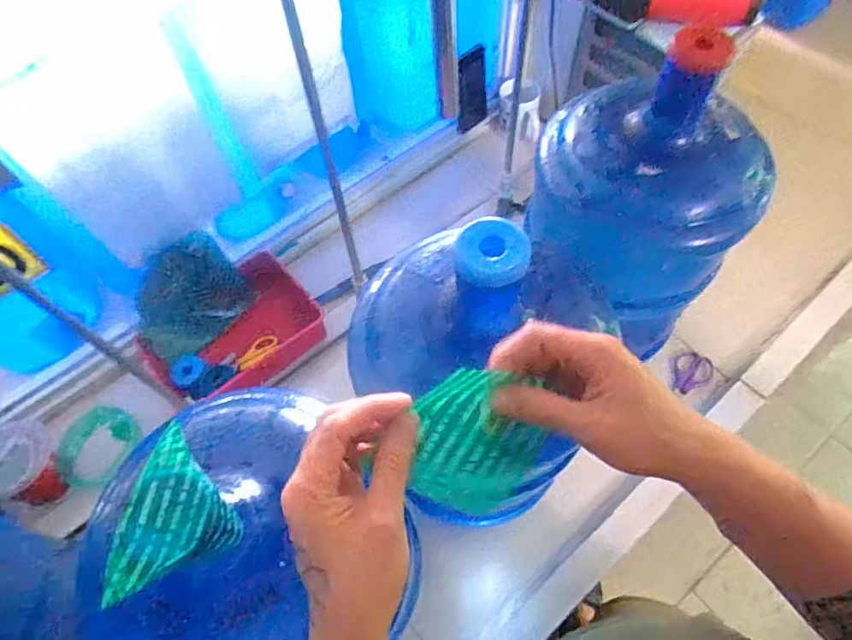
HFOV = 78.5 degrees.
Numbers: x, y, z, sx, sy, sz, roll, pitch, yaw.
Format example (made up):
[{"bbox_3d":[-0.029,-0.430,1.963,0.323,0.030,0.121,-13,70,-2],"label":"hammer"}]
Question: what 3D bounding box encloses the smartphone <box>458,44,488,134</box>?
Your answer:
[{"bbox_3d":[0.092,-0.451,1.026,0.064,0.153,0.009,-13,40,-10],"label":"smartphone"}]

